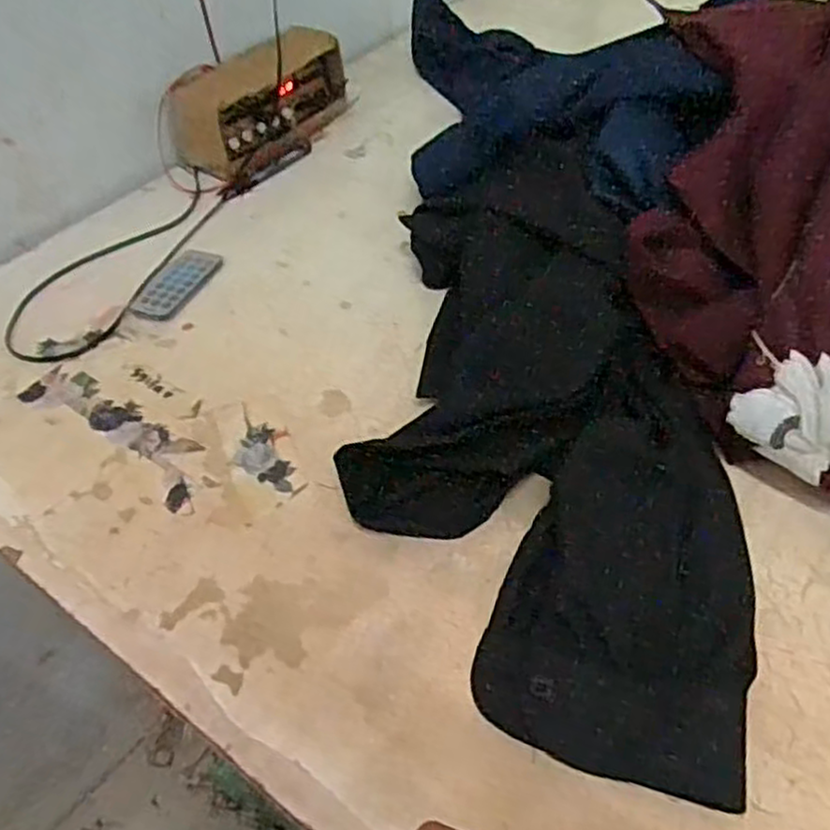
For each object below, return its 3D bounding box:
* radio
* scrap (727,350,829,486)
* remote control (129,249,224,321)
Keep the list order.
[{"bbox_3d":[-0.158,-0.327,0.773,0.090,0.081,0.184,21,54,24],"label":"radio"},{"bbox_3d":[0.215,0.007,0.406,0.017,0.062,0.075,-2,52,-49],"label":"scrap"},{"bbox_3d":[-0.199,-0.112,0.634,0.039,0.007,0.090,14,51,19],"label":"remote control"}]

